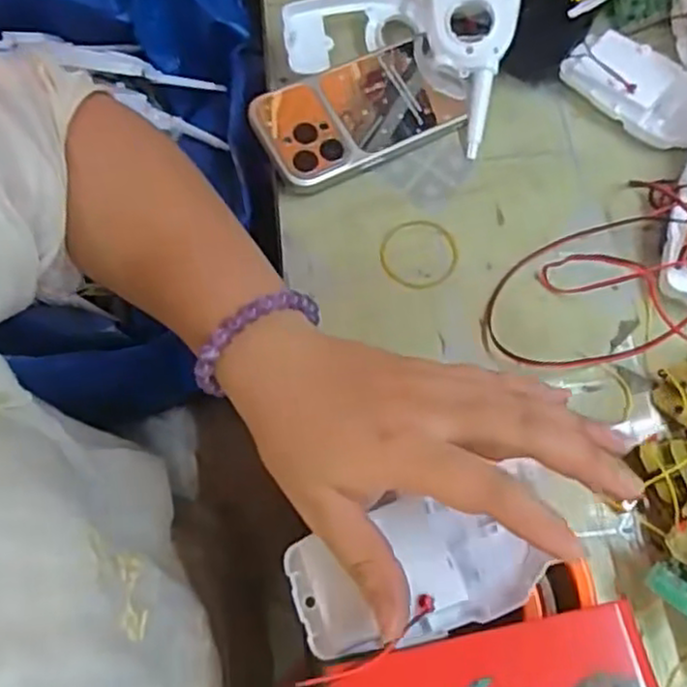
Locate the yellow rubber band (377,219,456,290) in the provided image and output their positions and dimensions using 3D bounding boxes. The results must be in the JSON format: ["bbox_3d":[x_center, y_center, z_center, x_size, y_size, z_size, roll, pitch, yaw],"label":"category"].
[{"bbox_3d":[0.048,-0.057,0.438,0.048,0.004,0.047,-1,65,2],"label":"yellow rubber band"}]

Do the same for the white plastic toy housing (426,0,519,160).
[{"bbox_3d":[0.087,-0.209,0.475,0.060,0.029,0.164,3,95,4],"label":"white plastic toy housing"}]

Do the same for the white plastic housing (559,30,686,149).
[{"bbox_3d":[0.202,-0.169,0.471,0.107,0.024,0.054,34,71,16],"label":"white plastic housing"}]

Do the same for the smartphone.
[{"bbox_3d":[0.010,-0.153,0.469,0.130,0.014,0.072,-28,83,-16],"label":"smartphone"}]

